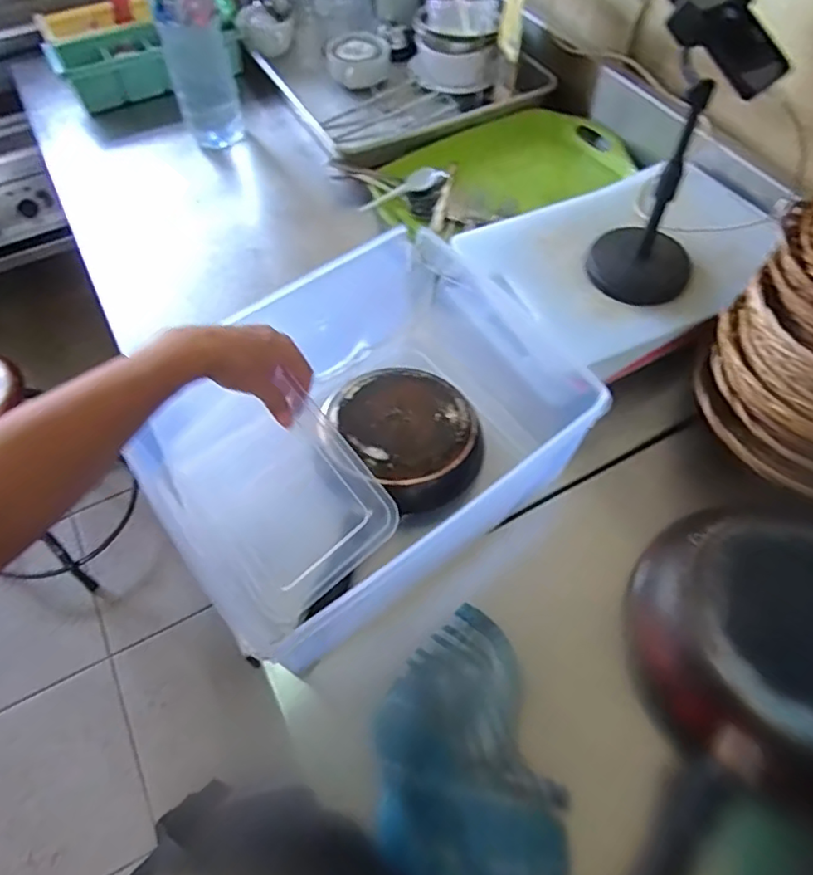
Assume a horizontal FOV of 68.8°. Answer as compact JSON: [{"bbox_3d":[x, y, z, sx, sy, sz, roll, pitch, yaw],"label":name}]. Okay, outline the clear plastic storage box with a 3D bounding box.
[{"bbox_3d":[-0.026,-0.013,0.574,0.406,0.157,0.289,-32,61,-19],"label":"clear plastic storage box"}]

